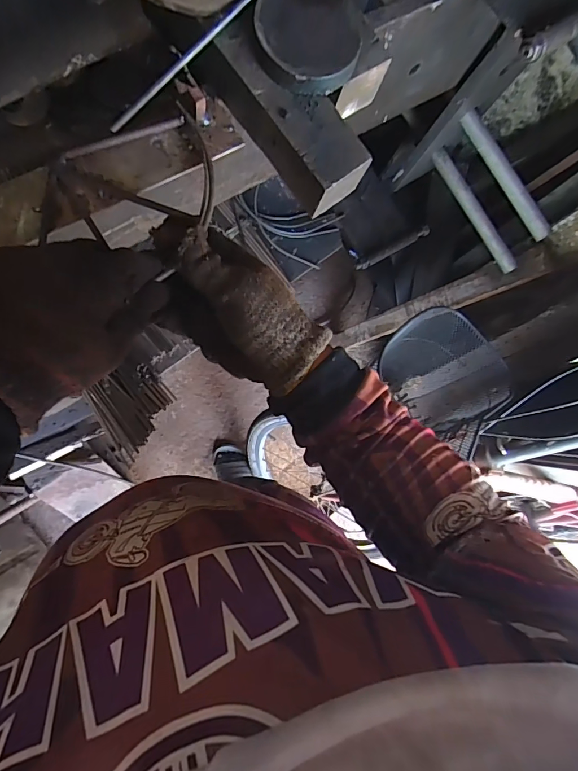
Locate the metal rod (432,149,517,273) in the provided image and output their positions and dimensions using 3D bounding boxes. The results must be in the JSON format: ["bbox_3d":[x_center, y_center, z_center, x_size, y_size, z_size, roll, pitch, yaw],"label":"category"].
[{"bbox_3d":[0.337,-0.314,0.783,0.024,0.031,0.247,-34,91,-10],"label":"metal rod"}]

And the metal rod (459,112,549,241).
[{"bbox_3d":[0.348,-0.334,0.691,0.024,0.029,0.227,-35,92,-10],"label":"metal rod"}]

